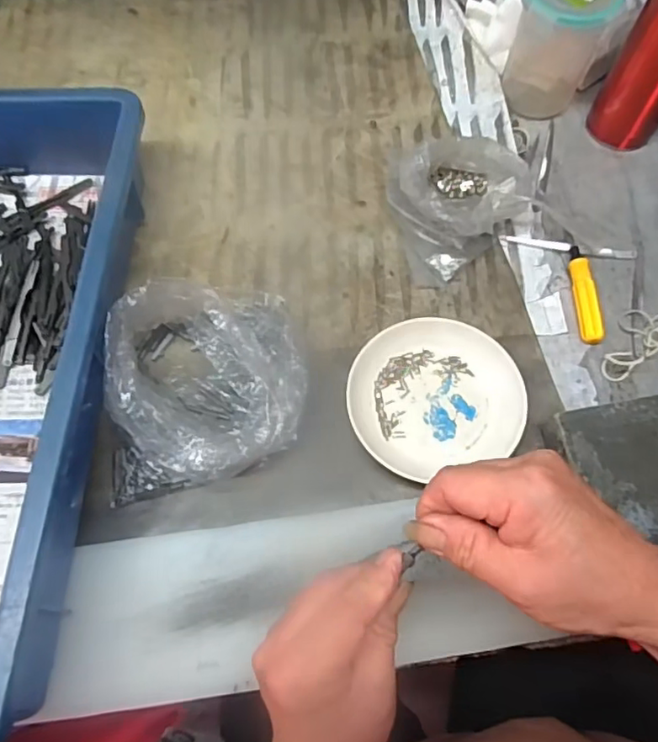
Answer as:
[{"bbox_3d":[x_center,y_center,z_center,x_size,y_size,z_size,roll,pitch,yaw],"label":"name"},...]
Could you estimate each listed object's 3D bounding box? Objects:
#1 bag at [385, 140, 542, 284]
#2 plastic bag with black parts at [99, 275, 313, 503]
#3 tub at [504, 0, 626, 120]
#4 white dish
[{"bbox_3d":[0.109,-0.140,0.453,0.117,0.045,0.135,0,64,-1],"label":"bag"},{"bbox_3d":[-0.080,0.002,0.379,0.124,0.051,0.153,1,64,-1],"label":"plastic bag with black parts"},{"bbox_3d":[0.188,-0.275,0.484,0.078,0.110,0.069,15,64,6],"label":"tub"},{"bbox_3d":[0.071,0.014,0.394,0.114,0.018,0.107,0,64,-1],"label":"white dish"}]

